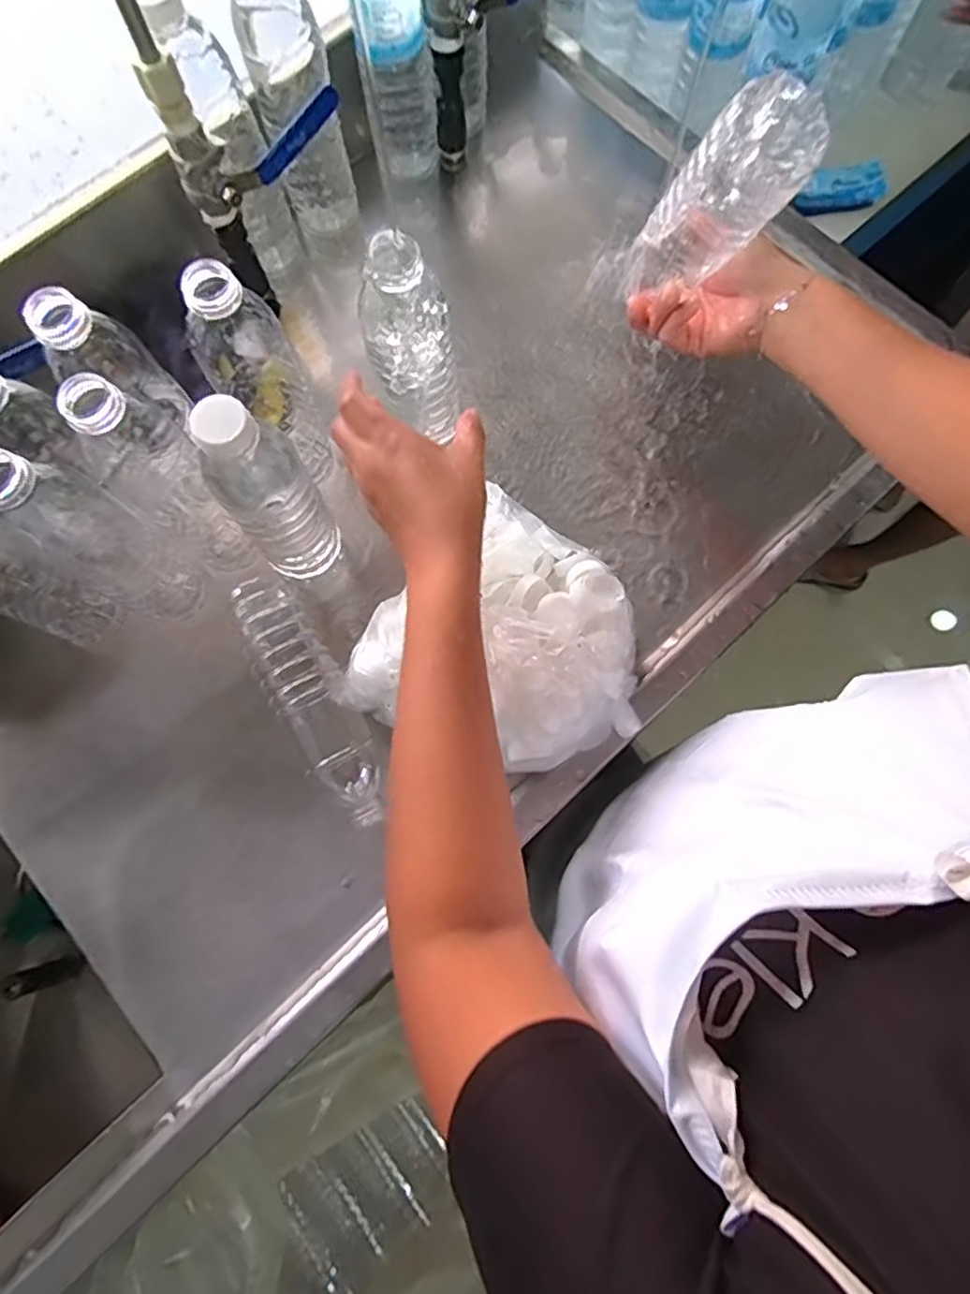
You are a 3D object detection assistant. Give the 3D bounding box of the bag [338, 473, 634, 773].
[{"bbox_3d":[0.024,0.007,0.480,0.191,0.090,0.194,39,80,10],"label":"bag"}]

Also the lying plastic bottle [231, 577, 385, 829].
[{"bbox_3d":[-0.132,0.041,0.495,0.051,0.050,0.200,-29,77,-6],"label":"lying plastic bottle"}]

